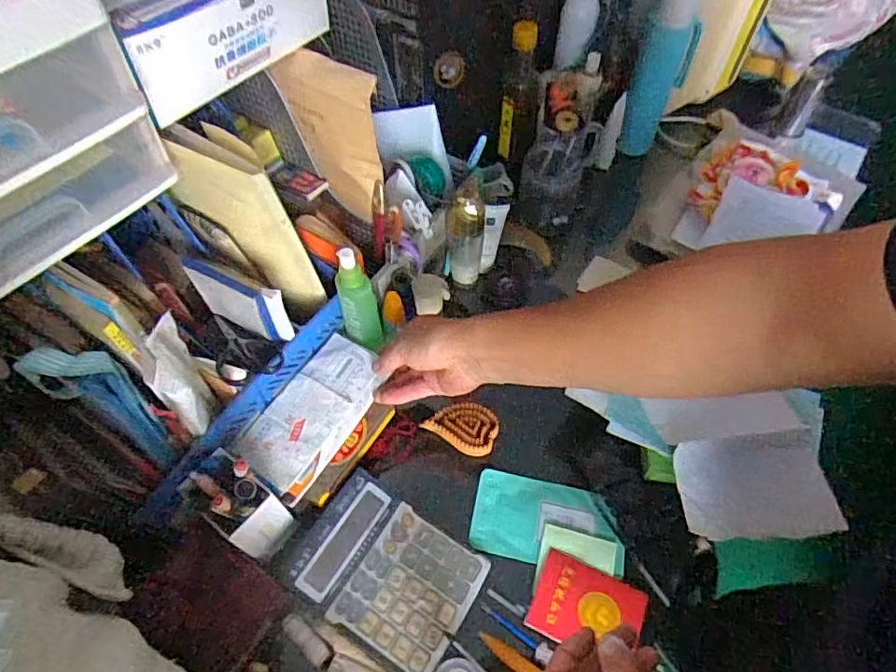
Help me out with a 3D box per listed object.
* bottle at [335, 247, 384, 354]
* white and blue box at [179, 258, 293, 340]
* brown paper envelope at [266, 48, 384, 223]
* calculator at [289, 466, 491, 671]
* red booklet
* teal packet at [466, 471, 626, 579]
[{"bbox_3d":[-0.098,-0.039,0.582,0.039,0.131,0.039,-17,58,-10],"label":"bottle"},{"bbox_3d":[-0.217,-0.039,0.556,0.108,0.079,0.020,18,59,13],"label":"white and blue box"},{"bbox_3d":[-0.129,-0.220,0.611,0.127,0.180,0.018,26,59,18],"label":"brown paper envelope"},{"bbox_3d":[-0.059,0.232,0.540,0.165,0.037,0.127,27,61,18],"label":"calculator"},{"bbox_3d":[0.138,0.270,0.539,0.103,0.004,0.080,21,53,17],"label":"red booklet"},{"bbox_3d":[0.110,0.203,0.597,0.160,0.008,0.089,8,57,6],"label":"teal packet"}]

